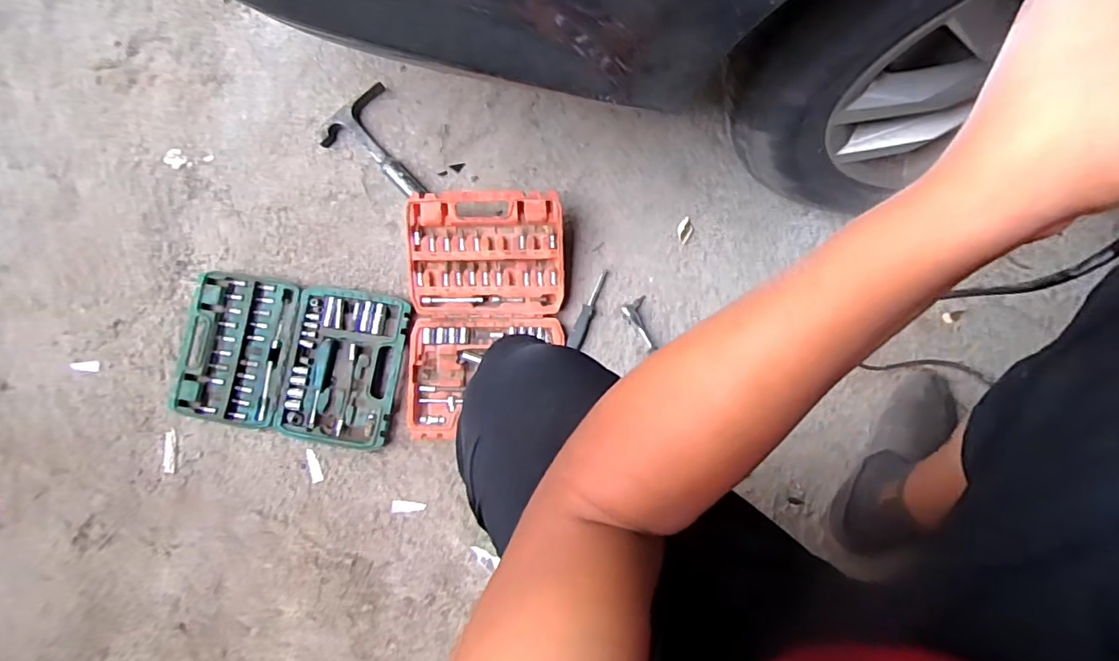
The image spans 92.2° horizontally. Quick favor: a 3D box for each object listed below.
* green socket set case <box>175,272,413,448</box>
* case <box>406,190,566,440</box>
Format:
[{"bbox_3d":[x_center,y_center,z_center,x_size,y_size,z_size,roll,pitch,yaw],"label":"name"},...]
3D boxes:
[{"bbox_3d":[-0.462,0.043,0.903,0.409,0.051,0.259,11,83,6],"label":"green socket set case"},{"bbox_3d":[-0.120,-0.022,0.857,0.256,0.074,0.386,1,82,5],"label":"case"}]

